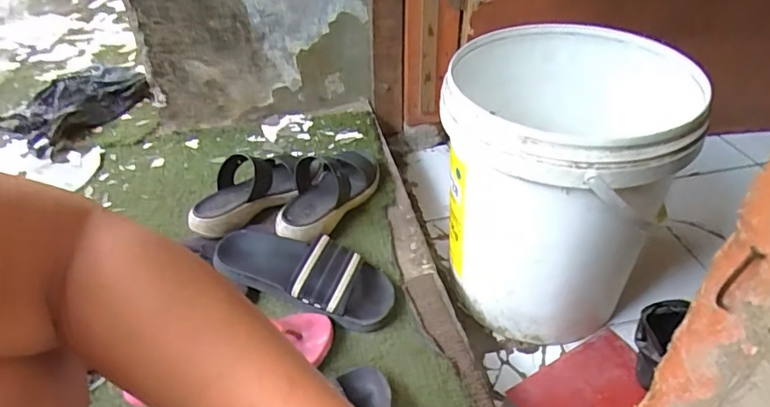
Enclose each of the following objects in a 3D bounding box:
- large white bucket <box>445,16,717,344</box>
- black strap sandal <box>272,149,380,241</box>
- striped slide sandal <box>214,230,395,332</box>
[{"bbox_3d":[0.239,-0.029,0.749,0.293,0.343,0.329,25,46,28],"label":"large white bucket"},{"bbox_3d":[-0.096,-0.020,0.850,0.103,0.068,0.226,19,44,23],"label":"black strap sandal"},{"bbox_3d":[-0.116,0.088,0.737,0.285,0.062,0.105,19,44,23],"label":"striped slide sandal"}]

